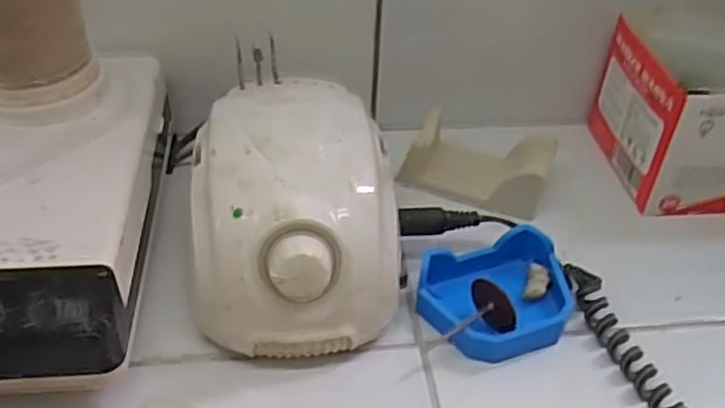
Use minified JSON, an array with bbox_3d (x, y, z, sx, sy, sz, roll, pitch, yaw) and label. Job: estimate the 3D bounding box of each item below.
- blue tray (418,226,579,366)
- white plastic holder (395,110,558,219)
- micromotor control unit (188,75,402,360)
[{"bbox_3d":[0.072,0.047,0.374,0.079,0.023,0.065,-12,42,-19],"label":"blue tray"},{"bbox_3d":[0.073,-0.026,0.452,0.087,0.029,0.047,18,41,16],"label":"white plastic holder"},{"bbox_3d":[-0.033,0.001,0.371,0.103,0.074,0.139,-1,40,-9],"label":"micromotor control unit"}]

